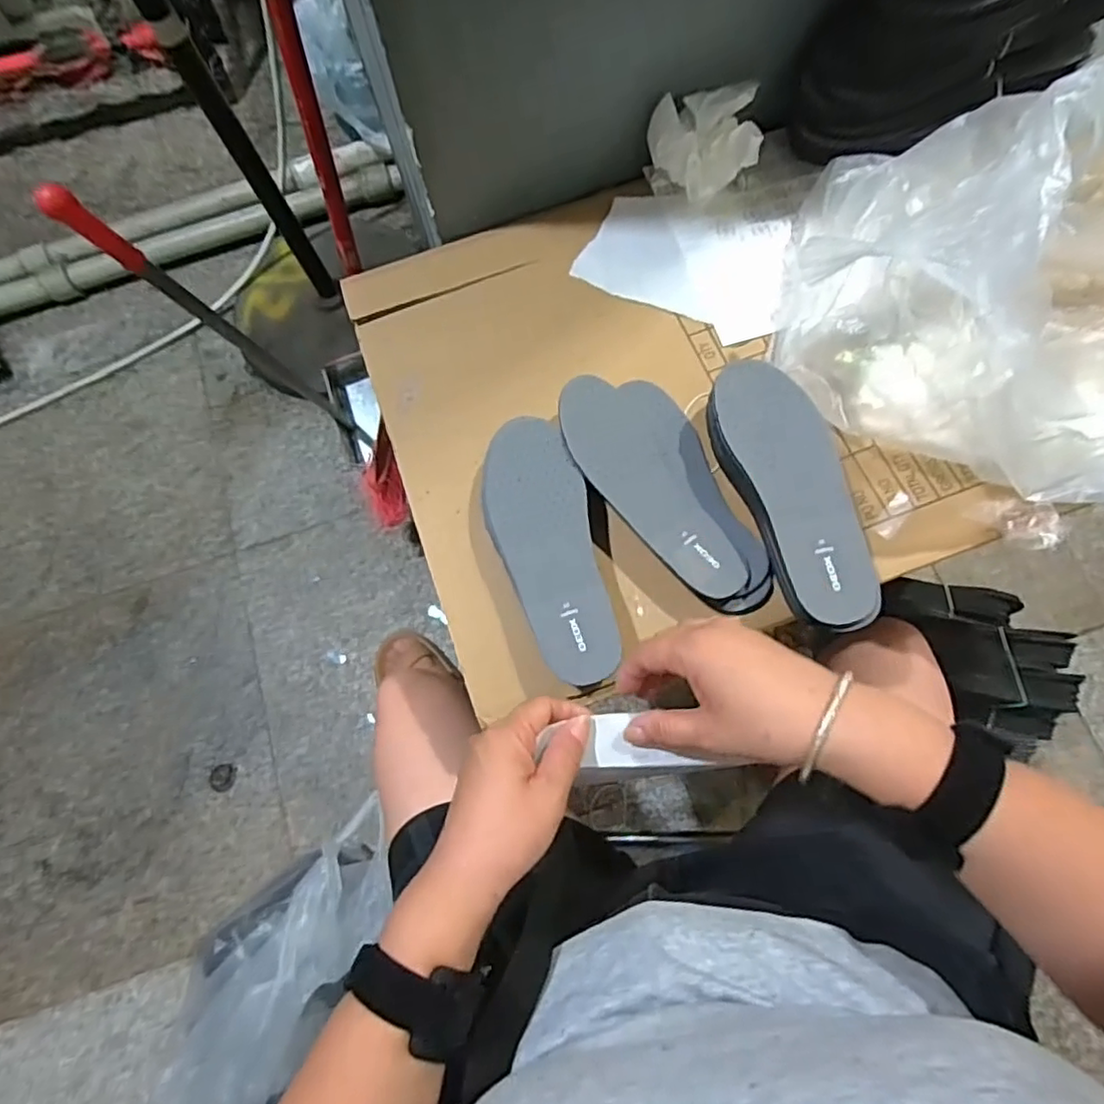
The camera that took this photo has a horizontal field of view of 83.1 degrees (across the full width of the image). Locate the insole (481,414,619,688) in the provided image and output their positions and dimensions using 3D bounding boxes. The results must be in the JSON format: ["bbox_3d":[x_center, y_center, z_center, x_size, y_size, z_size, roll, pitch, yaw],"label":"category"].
[{"bbox_3d":[-0.002,-0.005,0.445,0.070,0.014,0.197,-18,72,-3],"label":"insole"}]

